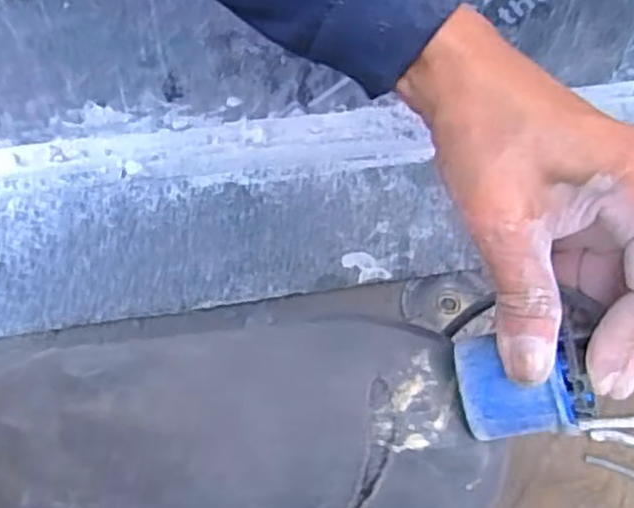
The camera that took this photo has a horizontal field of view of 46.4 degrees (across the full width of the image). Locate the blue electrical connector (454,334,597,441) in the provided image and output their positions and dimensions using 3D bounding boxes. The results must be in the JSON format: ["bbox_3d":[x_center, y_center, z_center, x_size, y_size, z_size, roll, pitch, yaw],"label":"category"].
[{"bbox_3d":[0.084,0.053,0.303,0.049,0.024,0.041,-11,82,16],"label":"blue electrical connector"}]

